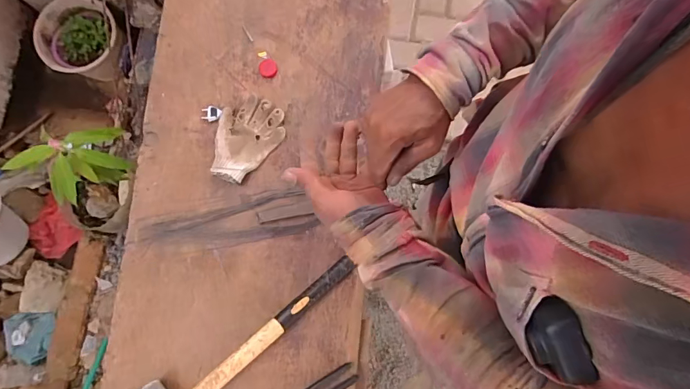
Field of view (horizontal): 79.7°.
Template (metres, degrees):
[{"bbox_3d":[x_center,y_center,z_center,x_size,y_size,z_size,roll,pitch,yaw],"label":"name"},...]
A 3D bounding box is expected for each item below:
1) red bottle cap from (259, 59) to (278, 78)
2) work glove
[{"bbox_3d":[-0.173,-0.283,0.927,0.040,0.009,0.047,-10,77,1],"label":"red bottle cap"},{"bbox_3d":[-0.222,-0.126,0.894,0.134,0.043,0.190,42,83,11],"label":"work glove"}]

